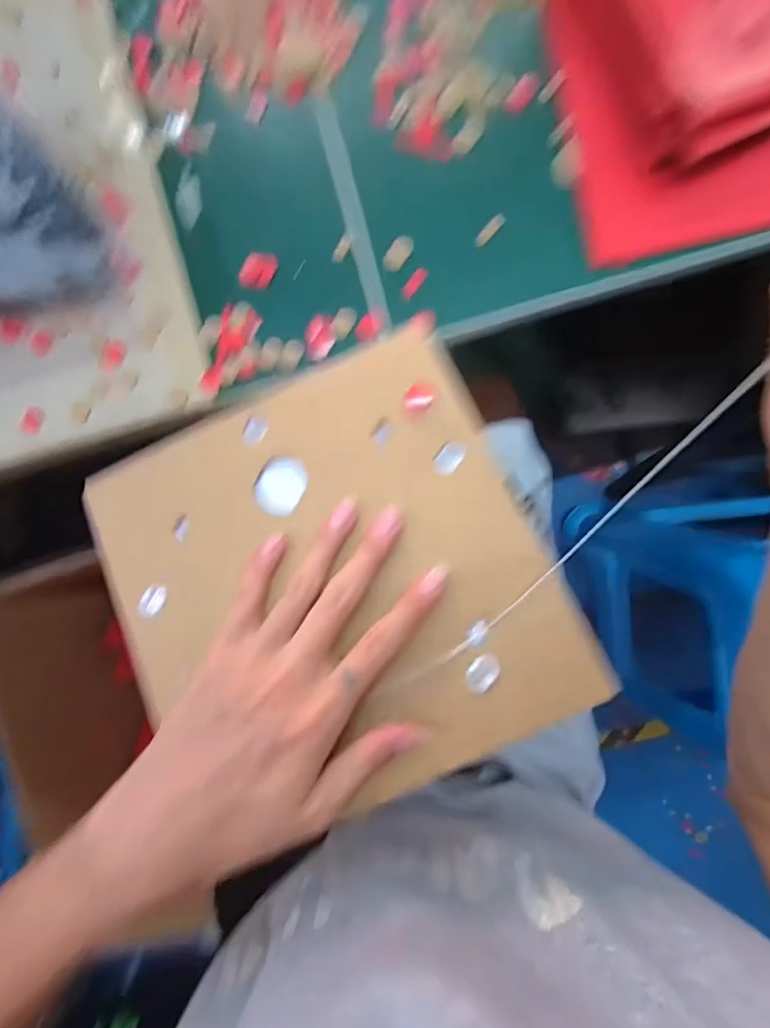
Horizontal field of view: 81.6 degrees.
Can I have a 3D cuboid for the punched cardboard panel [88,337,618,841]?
[{"bbox_3d":[-0.031,0.035,0.232,0.213,0.009,0.208,-25,79,2],"label":"punched cardboard panel"}]

